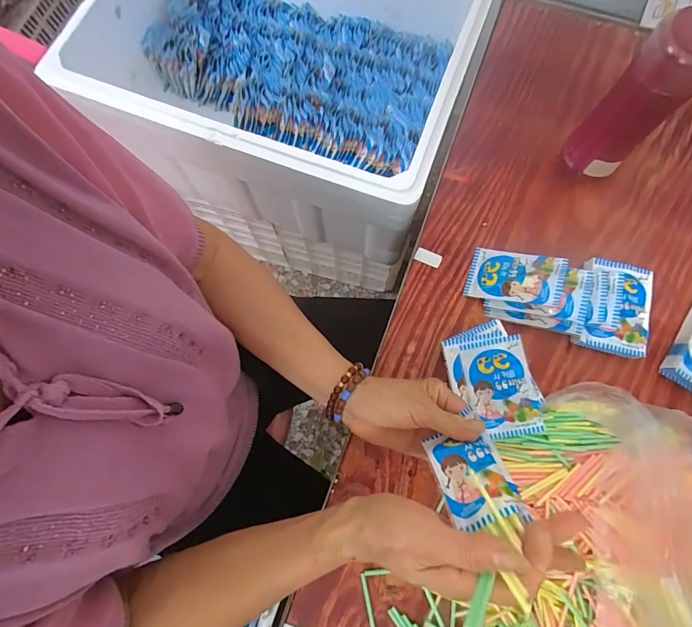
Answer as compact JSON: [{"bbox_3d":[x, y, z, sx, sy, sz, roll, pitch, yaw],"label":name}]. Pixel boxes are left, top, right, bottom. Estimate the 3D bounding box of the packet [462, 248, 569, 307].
[{"bbox_3d":[0.198,-0.044,0.456,0.102,0.011,0.063,12,72,29],"label":"packet"}]

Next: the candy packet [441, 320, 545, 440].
[{"bbox_3d":[0.161,0.073,0.422,0.085,0.016,0.118,-16,76,-2],"label":"candy packet"}]

